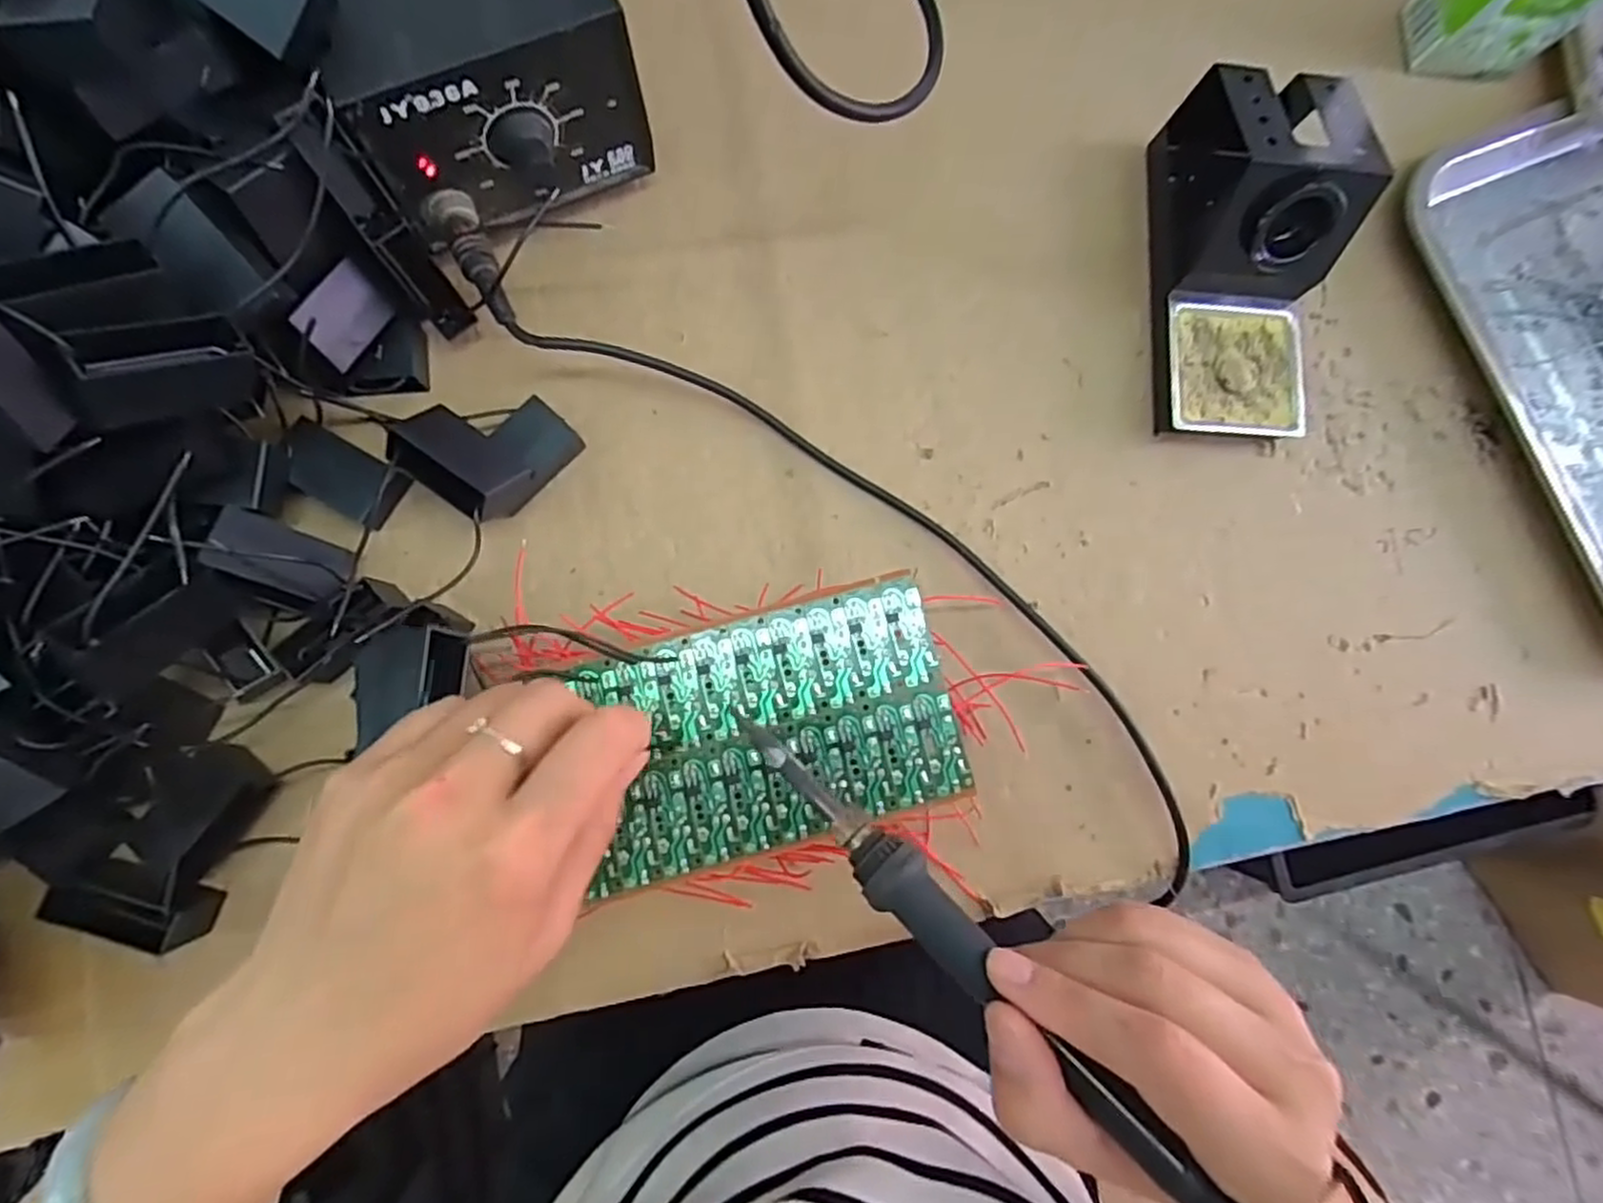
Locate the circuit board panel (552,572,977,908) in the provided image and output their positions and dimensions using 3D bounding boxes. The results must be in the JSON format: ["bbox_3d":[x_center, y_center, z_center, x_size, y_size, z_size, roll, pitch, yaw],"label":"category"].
[{"bbox_3d":[-0.012,0.052,0.288,0.144,0.008,0.092,-14,86,-7],"label":"circuit board panel"}]

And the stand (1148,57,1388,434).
[{"bbox_3d":[0.218,-0.167,0.347,0.073,0.073,0.158,-1,84,-6],"label":"stand"}]

